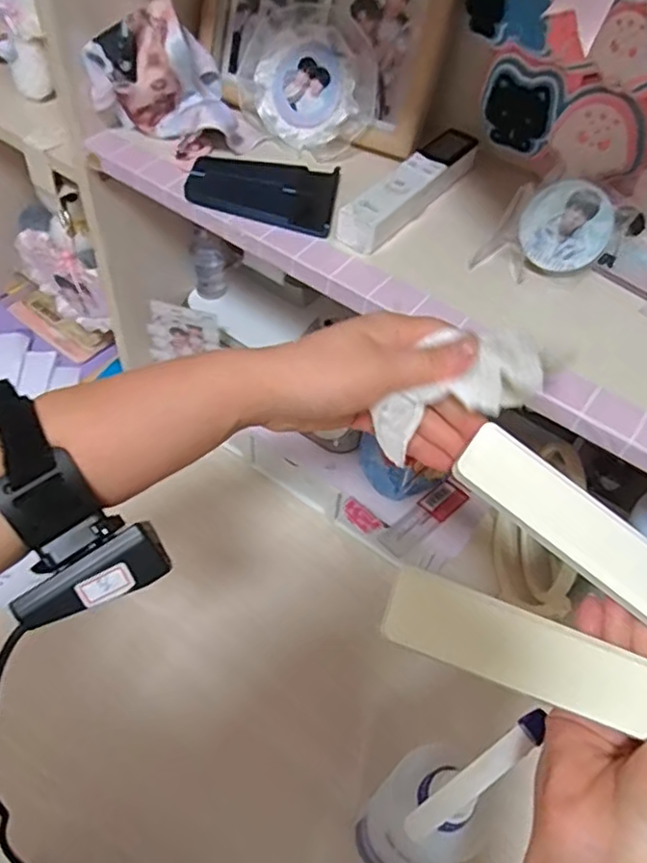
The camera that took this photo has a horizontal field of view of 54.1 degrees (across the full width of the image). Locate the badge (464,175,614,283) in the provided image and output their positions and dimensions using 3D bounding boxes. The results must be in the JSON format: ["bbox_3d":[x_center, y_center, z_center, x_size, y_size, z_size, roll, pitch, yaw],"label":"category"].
[{"bbox_3d":[0.147,-0.131,0.414,0.074,0.062,0.032,21,54,10],"label":"badge"}]

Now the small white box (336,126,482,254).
[{"bbox_3d":[0.063,-0.178,0.464,0.030,0.027,0.152,32,56,18],"label":"small white box"}]

